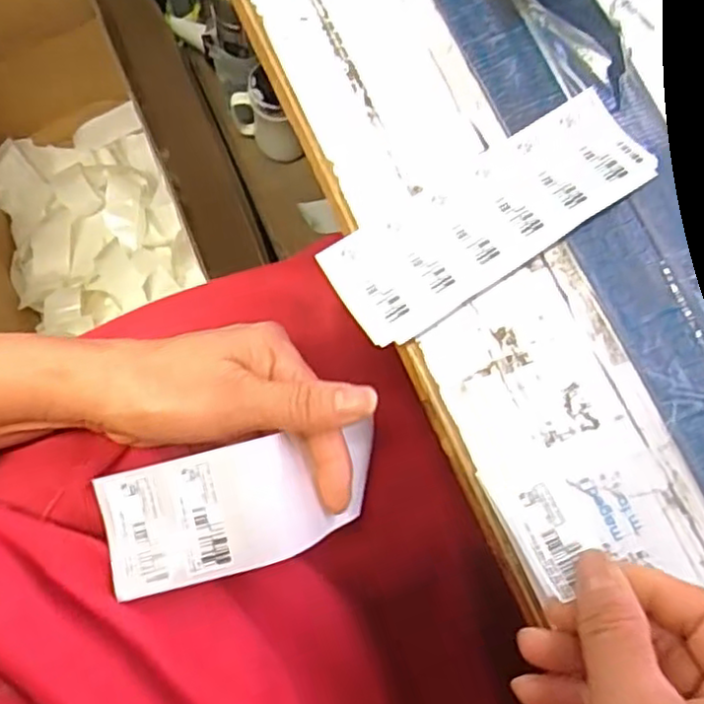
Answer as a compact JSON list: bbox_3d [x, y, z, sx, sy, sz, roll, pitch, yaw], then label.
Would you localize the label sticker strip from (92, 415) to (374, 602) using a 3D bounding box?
[{"bbox_3d":[-0.041,0.065,0.298,0.126,0.034,0.051,-11,76,-22],"label":"label sticker strip"}]

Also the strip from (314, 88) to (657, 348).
[{"bbox_3d":[0.066,-0.063,0.324,0.162,0.010,0.054,-33,79,-9],"label":"strip"}]

